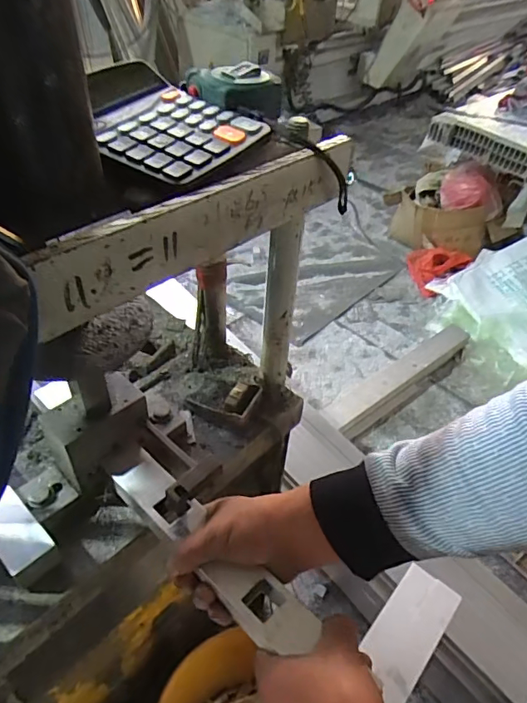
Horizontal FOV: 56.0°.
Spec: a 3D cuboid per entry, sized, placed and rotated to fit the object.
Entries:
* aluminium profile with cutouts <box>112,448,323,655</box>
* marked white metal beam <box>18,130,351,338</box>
[{"bbox_3d":[-0.050,0.170,0.433,0.226,0.018,0.043,35,52,29],"label":"aluminium profile with cutouts"},{"bbox_3d":[-0.033,-0.095,0.349,0.277,0.049,0.024,-32,55,-32],"label":"marked white metal beam"}]

